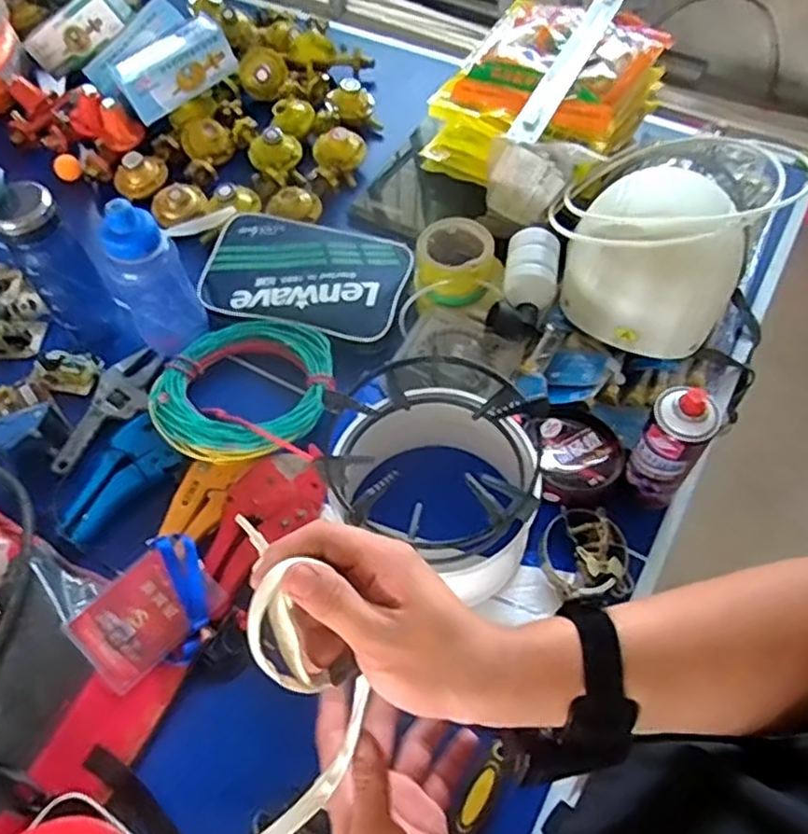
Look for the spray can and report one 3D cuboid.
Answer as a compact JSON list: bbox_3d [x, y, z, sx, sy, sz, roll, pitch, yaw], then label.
[{"bbox_3d":[0.281,0.032,0.737,0.060,0.184,0.057,-1,59,1],"label":"spray can"}]

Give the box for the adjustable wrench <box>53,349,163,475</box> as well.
[{"bbox_3d":[-0.374,-0.009,0.894,0.077,0.011,0.194,9,59,7],"label":"adjustable wrench"}]

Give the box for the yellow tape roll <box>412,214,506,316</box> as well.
[{"bbox_3d":[0.073,-0.199,0.910,0.114,0.074,0.115,-1,59,1],"label":"yellow tape roll"}]

